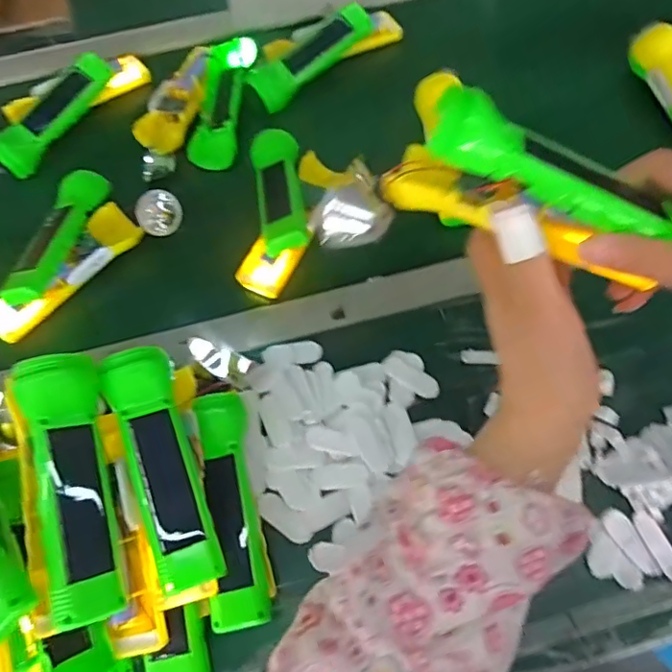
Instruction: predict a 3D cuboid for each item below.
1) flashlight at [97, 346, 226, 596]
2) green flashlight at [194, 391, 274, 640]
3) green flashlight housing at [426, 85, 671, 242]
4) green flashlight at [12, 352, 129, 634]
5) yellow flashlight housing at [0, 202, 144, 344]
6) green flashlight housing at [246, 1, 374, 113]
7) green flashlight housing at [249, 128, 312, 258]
[{"bbox_3d":[-0.118,0.087,0.379,0.045,0.029,0.161,-15,75,-25],"label":"flashlight"},{"bbox_3d":[-0.077,0.123,0.406,0.042,0.033,0.157,-5,75,-9],"label":"green flashlight"},{"bbox_3d":[0.118,-0.089,0.293,0.141,0.021,0.039,22,64,-10],"label":"green flashlight housing"},{"bbox_3d":[-0.165,0.092,0.346,0.038,0.033,0.162,-13,78,-5],"label":"green flashlight"},{"bbox_3d":[-0.264,-0.063,0.537,0.046,0.031,0.162,40,72,21],"label":"yellow flashlight housing"},{"bbox_3d":[-0.028,-0.327,0.644,0.160,0.037,0.041,-42,67,-16],"label":"green flashlight housing"},{"bbox_3d":[-0.056,-0.145,0.557,0.046,0.035,0.148,-11,62,-2],"label":"green flashlight housing"}]

